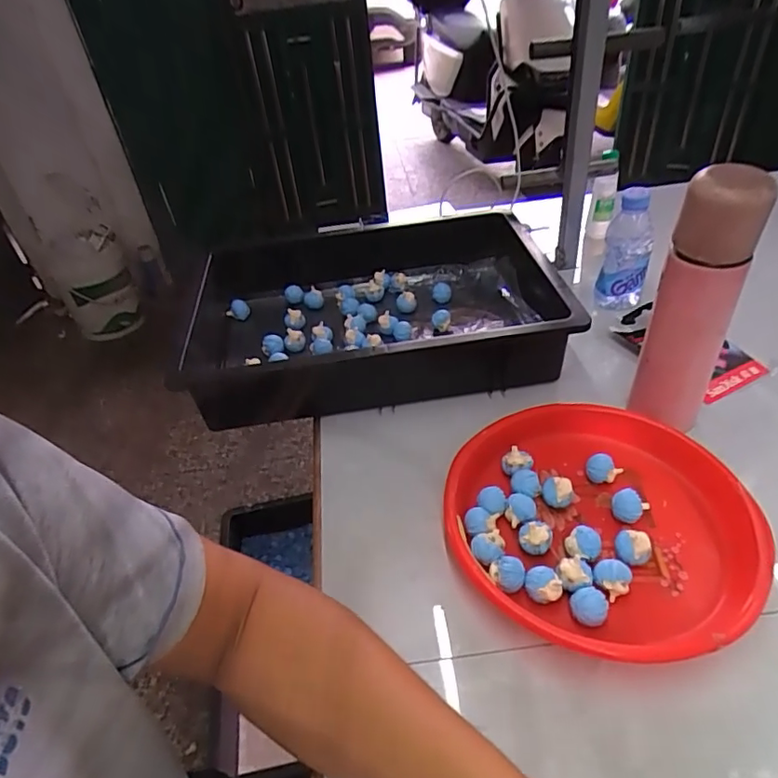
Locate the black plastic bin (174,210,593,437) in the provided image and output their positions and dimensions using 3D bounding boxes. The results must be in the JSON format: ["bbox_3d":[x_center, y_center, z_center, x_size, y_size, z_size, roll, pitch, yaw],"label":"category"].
[{"bbox_3d":[-0.021,-0.103,0.723,0.464,0.096,0.327,-8,40,-2],"label":"black plastic bin"}]

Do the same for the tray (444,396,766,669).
[{"bbox_3d":[0.181,0.113,0.481,0.248,0.039,0.246,-4,40,3],"label":"tray"}]

